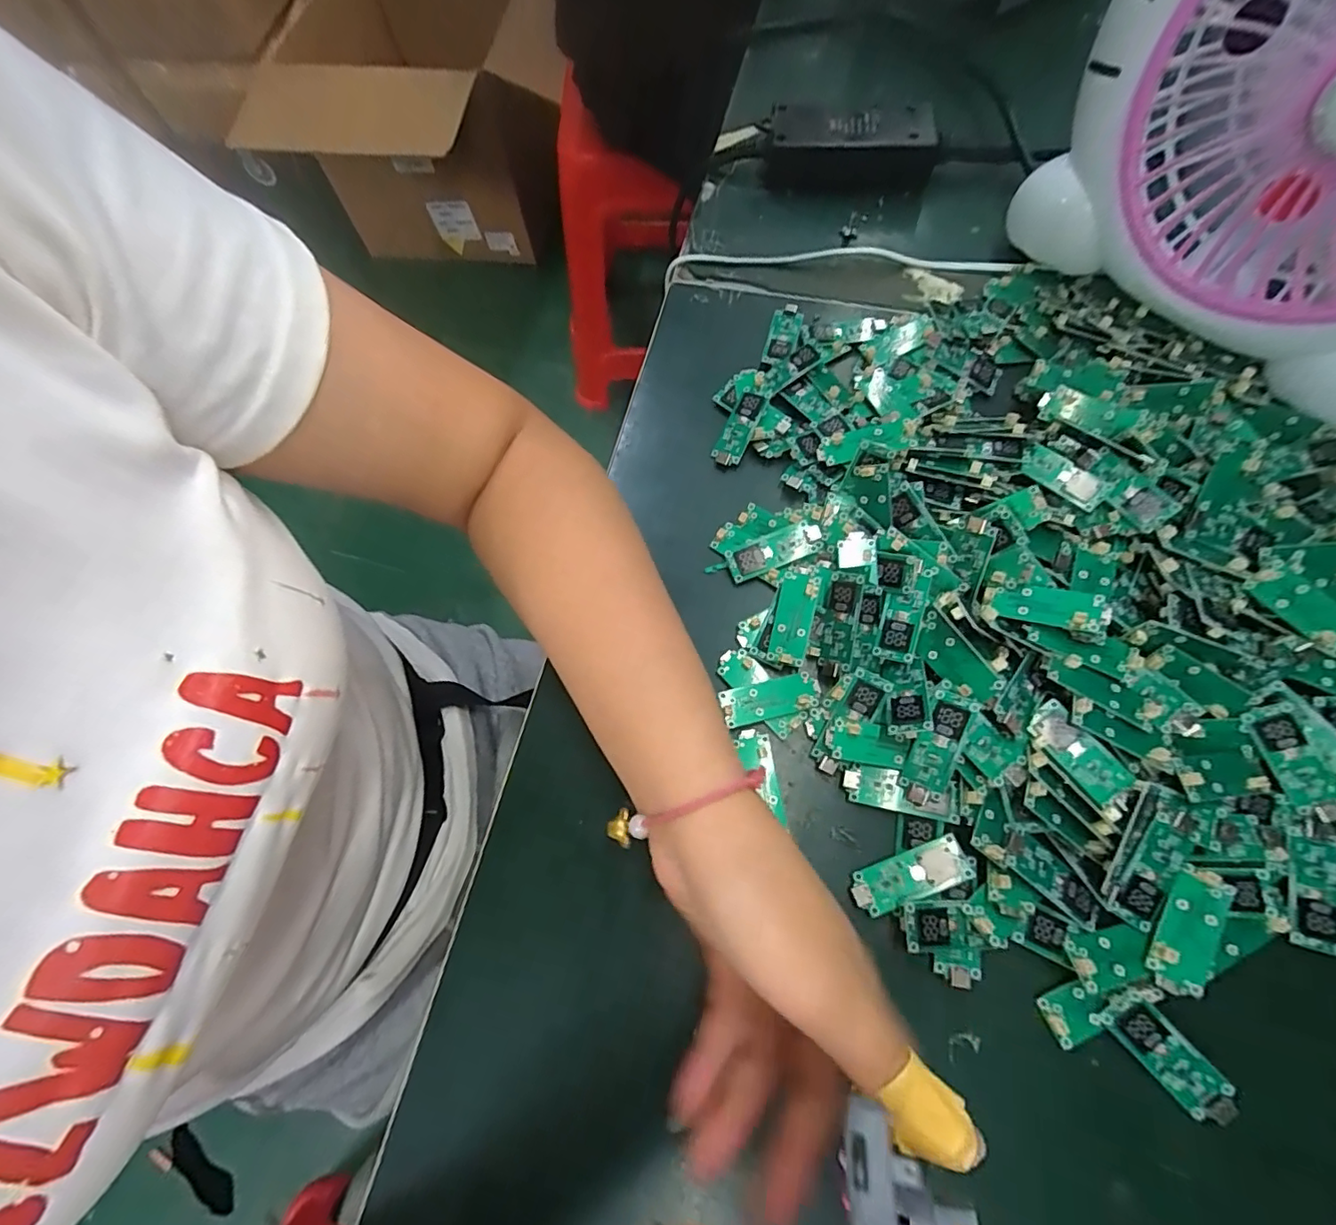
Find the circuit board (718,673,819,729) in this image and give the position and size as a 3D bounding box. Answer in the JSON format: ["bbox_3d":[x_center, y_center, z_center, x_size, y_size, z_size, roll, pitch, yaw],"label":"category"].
[{"bbox_3d":[0.051,0.043,0.281,0.049,0.005,0.019,-13,70,-3],"label":"circuit board"}]

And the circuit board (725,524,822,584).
[{"bbox_3d":[0.057,-0.034,0.307,0.051,0.005,0.018,-22,86,5],"label":"circuit board"}]

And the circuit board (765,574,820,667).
[{"bbox_3d":[0.064,0.003,0.289,0.019,0.005,0.047,10,81,19],"label":"circuit board"}]

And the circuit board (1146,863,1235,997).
[{"bbox_3d":[0.213,0.130,0.229,0.020,0.004,0.050,26,73,22],"label":"circuit board"}]

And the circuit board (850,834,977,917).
[{"bbox_3d":[0.107,0.116,0.247,0.051,0.008,0.018,-20,70,-5],"label":"circuit board"}]

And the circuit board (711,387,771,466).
[{"bbox_3d":[0.044,-0.112,0.337,0.018,0.007,0.051,26,87,11],"label":"circuit board"}]

